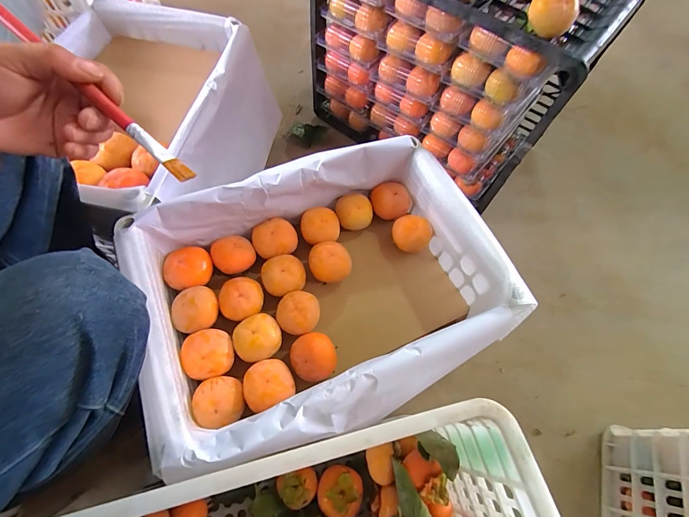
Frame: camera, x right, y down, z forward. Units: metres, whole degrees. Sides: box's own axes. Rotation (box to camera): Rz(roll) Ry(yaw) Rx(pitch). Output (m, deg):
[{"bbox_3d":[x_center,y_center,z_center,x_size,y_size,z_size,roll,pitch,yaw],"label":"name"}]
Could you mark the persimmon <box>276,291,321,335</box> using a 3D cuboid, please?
[{"bbox_3d":[-0.063,0.077,0.449,0.054,0.051,0.055,1,63,-3],"label":"persimmon"}]

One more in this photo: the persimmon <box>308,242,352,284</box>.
[{"bbox_3d":[-0.022,0.010,0.485,0.058,0.050,0.056,1,63,-3],"label":"persimmon"}]

